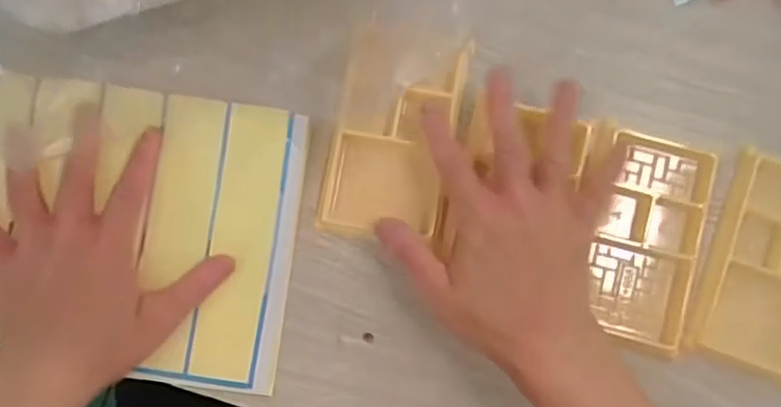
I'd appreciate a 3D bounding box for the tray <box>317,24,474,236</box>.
[{"bbox_3d":[0.003,-0.044,0.401,0.074,0.012,0.128,11,87,-2],"label":"tray"}]

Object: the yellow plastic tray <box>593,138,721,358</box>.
[{"bbox_3d":[0.165,0.024,0.405,0.060,0.016,0.130,9,90,-2],"label":"yellow plastic tray"}]

